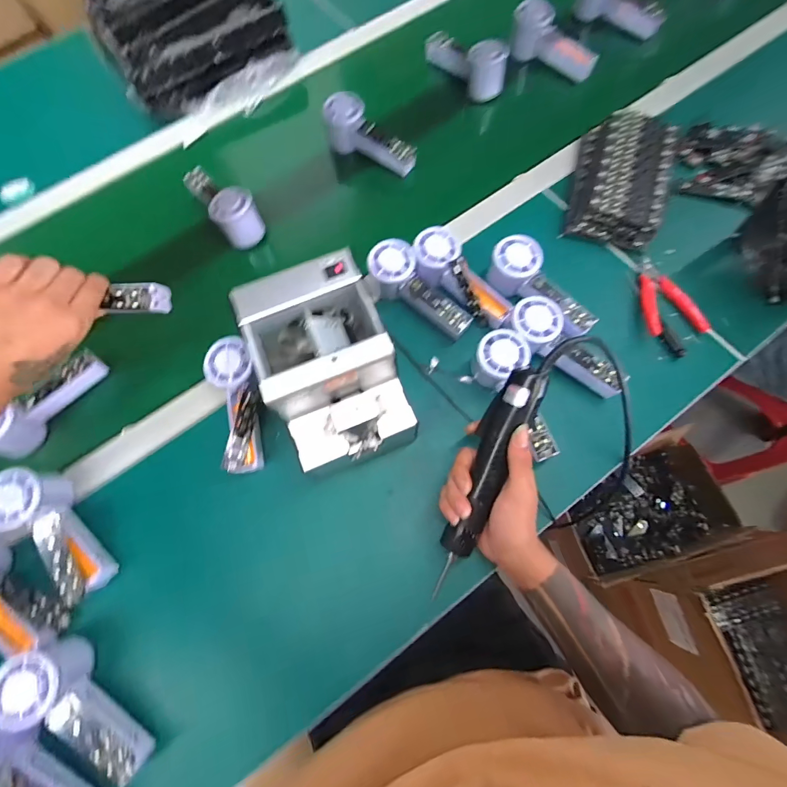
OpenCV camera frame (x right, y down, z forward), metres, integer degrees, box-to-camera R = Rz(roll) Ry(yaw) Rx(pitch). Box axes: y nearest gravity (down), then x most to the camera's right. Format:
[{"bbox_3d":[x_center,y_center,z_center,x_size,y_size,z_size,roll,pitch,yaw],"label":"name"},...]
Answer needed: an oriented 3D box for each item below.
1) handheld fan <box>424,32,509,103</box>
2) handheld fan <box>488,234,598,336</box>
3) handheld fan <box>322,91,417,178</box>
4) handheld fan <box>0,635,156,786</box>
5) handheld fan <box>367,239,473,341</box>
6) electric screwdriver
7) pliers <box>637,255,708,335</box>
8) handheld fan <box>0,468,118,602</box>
[{"bbox_3d":[0.109,-0.550,0.645,0.057,0.058,0.162,-42,75,-12],"label":"handheld fan"},{"bbox_3d":[0.177,-0.124,0.486,0.059,0.053,0.148,-38,74,-11],"label":"handheld fan"},{"bbox_3d":[-0.034,-0.387,0.605,0.159,0.061,0.058,35,74,-1],"label":"handheld fan"},{"bbox_3d":[-0.297,0.302,0.367,0.147,0.055,0.050,41,76,14],"label":"handheld fan"},{"bbox_3d":[0.029,-0.127,0.499,0.151,0.044,0.058,43,76,1],"label":"handheld fan"},{"bbox_3d":[0.089,0.090,0.390,0.039,0.031,0.238,20,94,8],"label":"electric screwdriver"},{"bbox_3d":[0.335,-0.126,0.497,0.071,0.025,0.117,-14,71,-3],"label":"pliers"},{"bbox_3d":[-0.366,0.147,0.422,0.056,0.053,0.157,-42,87,-12],"label":"handheld fan"}]

